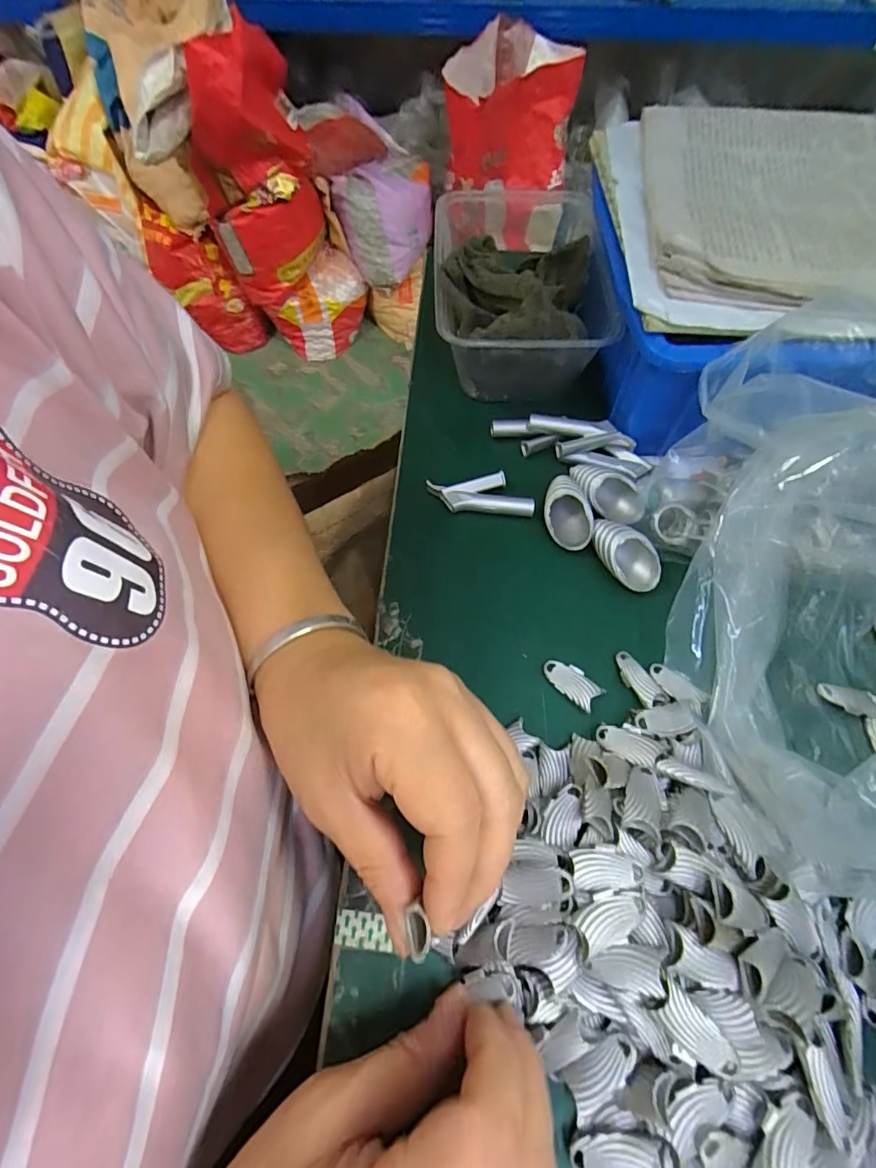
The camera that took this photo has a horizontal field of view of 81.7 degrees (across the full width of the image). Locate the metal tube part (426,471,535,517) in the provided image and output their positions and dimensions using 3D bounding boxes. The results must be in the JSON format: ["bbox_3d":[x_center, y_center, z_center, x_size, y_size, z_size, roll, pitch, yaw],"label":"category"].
[{"bbox_3d":[0.025,-0.054,0.305,0.063,0.009,0.024,3,62,2],"label":"metal tube part"}]

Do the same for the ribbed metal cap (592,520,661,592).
[{"bbox_3d":[0.102,-0.017,0.277,0.043,0.021,0.023,36,68,18],"label":"ribbed metal cap"}]

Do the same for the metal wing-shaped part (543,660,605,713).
[{"bbox_3d":[0.068,0.049,0.257,0.029,0.004,0.015,38,68,18],"label":"metal wing-shaped part"}]

